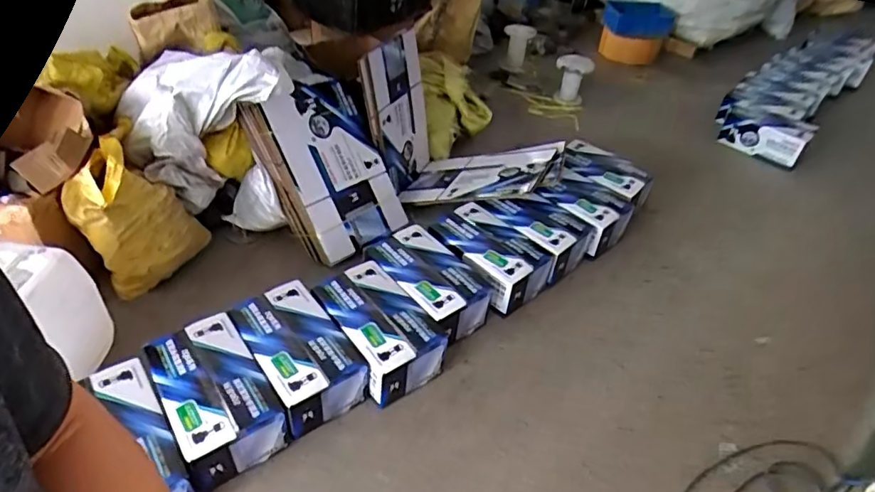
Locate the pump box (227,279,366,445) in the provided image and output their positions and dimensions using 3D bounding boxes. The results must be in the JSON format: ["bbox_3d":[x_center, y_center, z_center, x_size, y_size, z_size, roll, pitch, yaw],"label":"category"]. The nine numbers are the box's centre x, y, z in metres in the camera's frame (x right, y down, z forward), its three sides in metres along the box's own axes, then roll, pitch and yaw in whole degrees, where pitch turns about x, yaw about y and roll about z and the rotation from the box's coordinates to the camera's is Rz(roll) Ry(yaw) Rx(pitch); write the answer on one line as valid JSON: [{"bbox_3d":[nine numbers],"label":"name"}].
[{"bbox_3d":[-0.401,0.319,1.590,0.240,0.191,0.371,-26,50,-32],"label":"pump box"}]

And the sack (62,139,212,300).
[{"bbox_3d":[-0.916,-0.088,1.754,0.143,0.480,0.374,35,48,30],"label":"sack"}]

